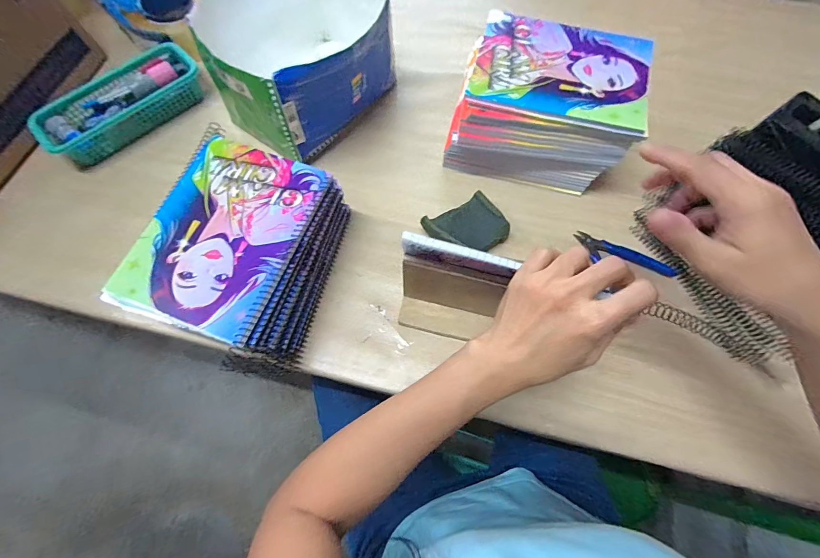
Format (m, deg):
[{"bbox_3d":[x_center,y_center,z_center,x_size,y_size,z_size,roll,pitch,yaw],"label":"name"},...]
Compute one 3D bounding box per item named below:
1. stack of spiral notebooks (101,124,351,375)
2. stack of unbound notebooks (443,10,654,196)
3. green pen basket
[{"bbox_3d":[-0.180,-0.029,0.398,0.154,0.120,0.196,14,70,5],"label":"stack of spiral notebooks"},{"bbox_3d":[0.168,-0.219,0.458,0.207,0.127,0.153,12,70,4],"label":"stack of unbound notebooks"},{"bbox_3d":[-0.419,-0.259,0.512,0.100,0.047,0.226,43,75,14],"label":"green pen basket"}]

